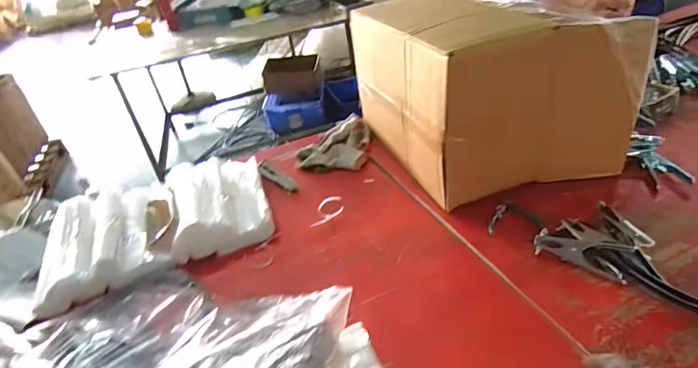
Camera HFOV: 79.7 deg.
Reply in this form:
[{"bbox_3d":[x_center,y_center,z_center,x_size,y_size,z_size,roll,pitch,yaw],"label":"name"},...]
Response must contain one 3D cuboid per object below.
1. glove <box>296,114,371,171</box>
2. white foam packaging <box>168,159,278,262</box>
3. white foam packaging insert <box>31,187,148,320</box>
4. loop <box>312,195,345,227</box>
[{"bbox_3d":[-0.037,-0.113,1.073,0.175,0.044,0.215,-2,34,11],"label":"glove"},{"bbox_3d":[-0.285,0.030,0.901,0.202,0.062,0.279,-17,34,-10],"label":"white foam packaging"},{"bbox_3d":[-0.504,0.107,0.818,0.185,0.057,0.273,-20,35,-14],"label":"white foam packaging insert"},{"bbox_3d":[-0.040,0.057,0.866,0.052,0.006,0.096,1,35,16],"label":"loop"}]

